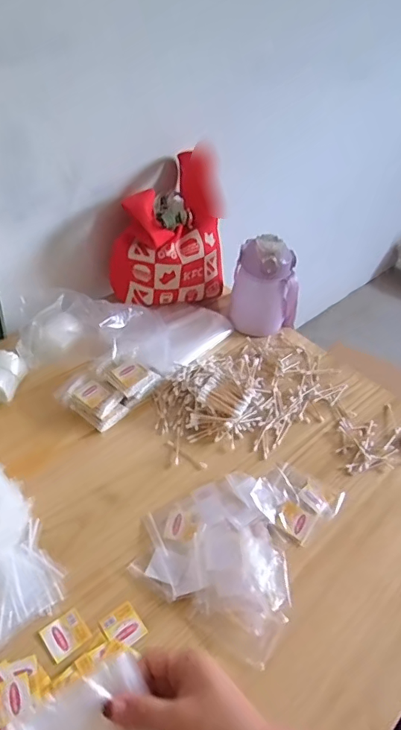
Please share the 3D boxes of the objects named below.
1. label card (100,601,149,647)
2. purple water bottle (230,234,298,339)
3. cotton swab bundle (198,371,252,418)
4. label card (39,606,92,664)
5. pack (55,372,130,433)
[{"bbox_3d":[-0.084,0.287,0.537,0.038,0.004,0.042,-26,52,-29],"label":"label card"},{"bbox_3d":[0.119,-0.137,0.886,0.119,0.170,0.089,15,44,10],"label":"purple water bottle"},{"bbox_3d":[0.039,0.054,0.759,0.072,0.045,0.073,26,45,20],"label":"cotton swab bundle"},{"bbox_3d":[-0.145,0.291,0.526,0.044,0.004,0.039,-27,52,-30],"label":"label card"},{"bbox_3d":[-0.167,0.055,0.745,0.100,0.039,0.056,30,48,23],"label":"pack"}]

